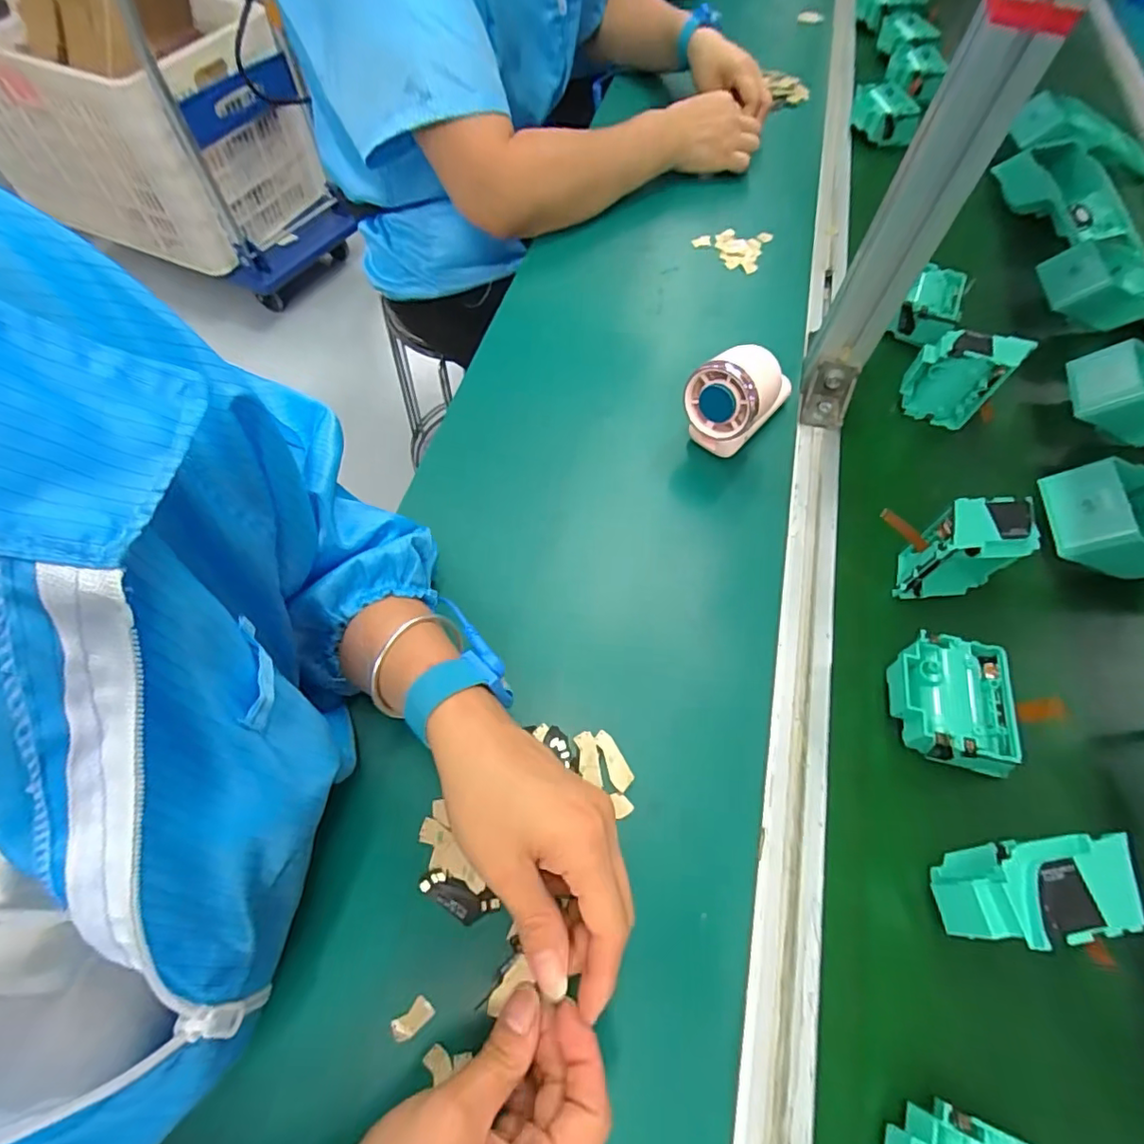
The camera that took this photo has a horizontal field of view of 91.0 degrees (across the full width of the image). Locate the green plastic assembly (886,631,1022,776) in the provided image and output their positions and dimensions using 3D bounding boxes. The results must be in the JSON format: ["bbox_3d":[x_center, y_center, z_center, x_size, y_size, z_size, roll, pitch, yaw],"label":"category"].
[{"bbox_3d":[0.243,0.084,0.363,0.069,0.035,0.075,11,60,3],"label":"green plastic assembly"}]

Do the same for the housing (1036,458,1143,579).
[{"bbox_3d":[0.471,-0.031,0.438,0.200,0.056,0.092,12,60,4],"label":"housing"}]

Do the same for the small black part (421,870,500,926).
[{"bbox_3d":[-0.064,0.183,0.315,0.044,0.004,0.018,22,61,9],"label":"small black part"}]

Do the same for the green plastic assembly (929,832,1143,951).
[{"bbox_3d":[0.239,0.167,0.298,0.079,0.072,0.043,-4,61,-6],"label":"green plastic assembly"}]

